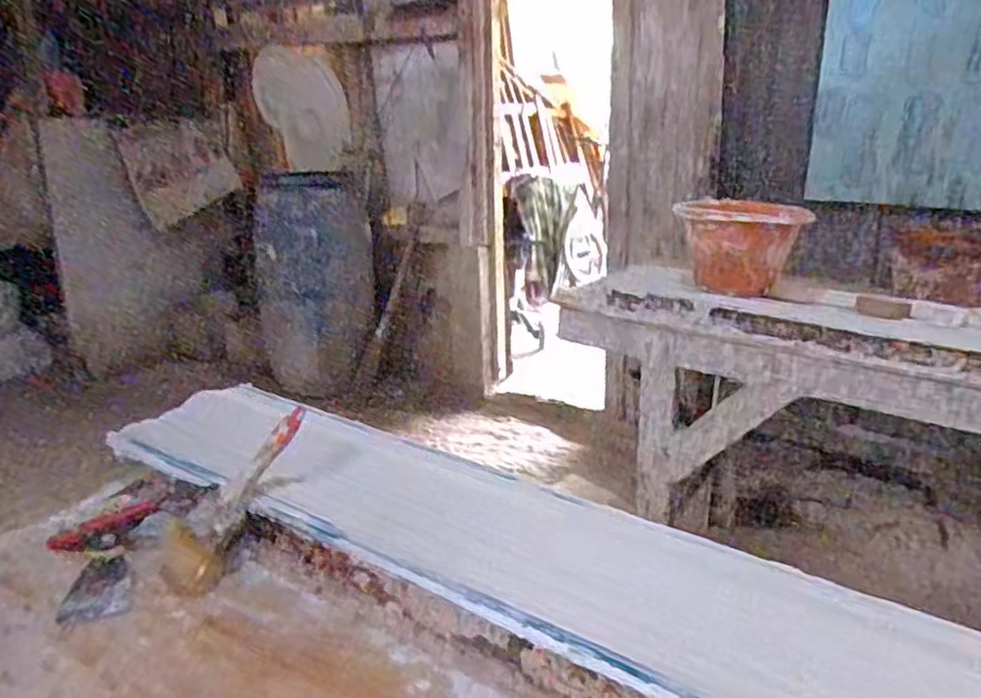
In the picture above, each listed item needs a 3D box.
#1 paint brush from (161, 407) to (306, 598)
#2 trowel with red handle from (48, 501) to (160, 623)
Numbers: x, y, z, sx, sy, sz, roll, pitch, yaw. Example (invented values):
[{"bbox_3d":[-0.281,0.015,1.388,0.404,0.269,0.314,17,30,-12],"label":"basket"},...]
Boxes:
[{"bbox_3d":[-0.259,0.145,0.728,0.070,0.030,0.200,12,61,34],"label":"paint brush"},{"bbox_3d":[-0.378,0.205,0.718,0.099,0.027,0.151,-13,22,-30],"label":"trowel with red handle"}]

